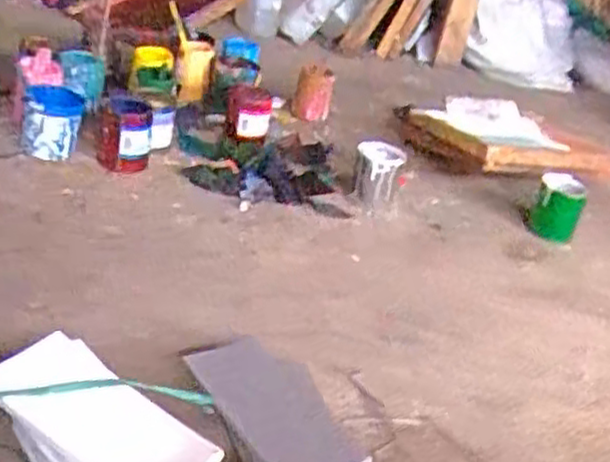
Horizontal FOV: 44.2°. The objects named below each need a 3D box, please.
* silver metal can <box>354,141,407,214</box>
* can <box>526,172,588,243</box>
[{"bbox_3d":[0.160,-0.123,1.679,0.104,0.137,0.123,15,30,5],"label":"silver metal can"},{"bbox_3d":[0.553,-0.049,1.654,0.104,0.129,0.098,9,30,-5],"label":"can"}]

